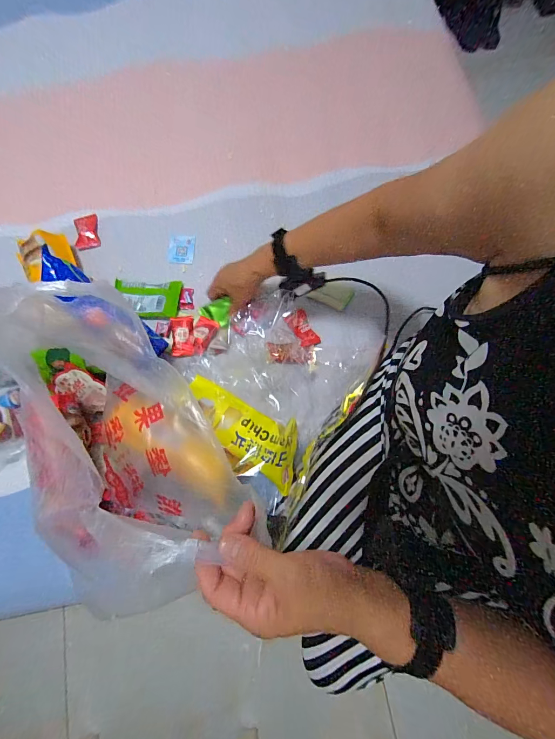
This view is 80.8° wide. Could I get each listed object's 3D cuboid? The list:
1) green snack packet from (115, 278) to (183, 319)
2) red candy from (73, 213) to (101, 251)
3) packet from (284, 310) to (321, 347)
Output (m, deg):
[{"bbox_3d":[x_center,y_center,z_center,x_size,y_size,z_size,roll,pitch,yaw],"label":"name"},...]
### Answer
[{"bbox_3d":[-0.238,-0.130,0.584,0.121,0.014,0.071,3,76,2],"label":"green snack packet"},{"bbox_3d":[-0.370,-0.268,0.632,0.038,0.012,0.072,-12,76,-2],"label":"red candy"},{"bbox_3d":[0.045,-0.074,0.581,0.038,0.007,0.073,-27,77,-5],"label":"packet"}]

